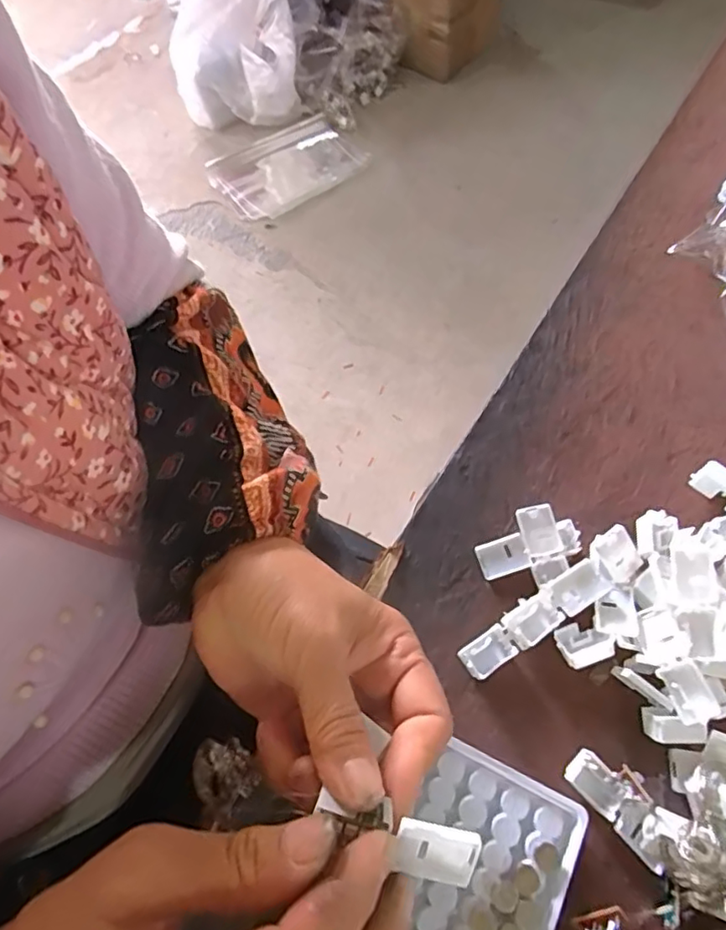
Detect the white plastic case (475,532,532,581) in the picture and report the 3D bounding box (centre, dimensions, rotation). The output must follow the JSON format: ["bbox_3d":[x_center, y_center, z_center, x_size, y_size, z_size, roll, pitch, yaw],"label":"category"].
[{"bbox_3d":[0.078,0.051,0.324,0.026,0.008,0.020,-14,65,-3],"label":"white plastic case"}]

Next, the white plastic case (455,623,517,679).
[{"bbox_3d":[0.065,0.097,0.300,0.028,0.010,0.018,-33,67,-12],"label":"white plastic case"}]

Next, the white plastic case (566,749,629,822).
[{"bbox_3d":[0.111,0.152,0.276,0.017,0.007,0.027,-43,70,-15],"label":"white plastic case"}]

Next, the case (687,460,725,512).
[{"bbox_3d":[0.204,0.011,0.332,0.019,0.008,0.026,-39,69,-14],"label":"case"}]

